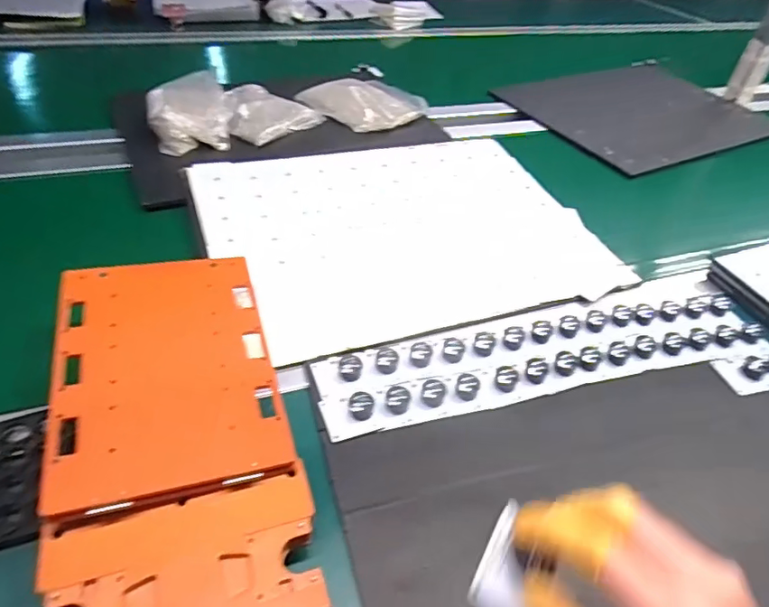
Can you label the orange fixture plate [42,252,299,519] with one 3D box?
[{"bbox_3d":[-0.177,0.045,0.434,0.157,0.027,0.230,-11,46,-17],"label":"orange fixture plate"}]

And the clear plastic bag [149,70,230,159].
[{"bbox_3d":[-0.297,-0.295,0.815,0.121,0.051,0.172,-8,45,-15],"label":"clear plastic bag"}]

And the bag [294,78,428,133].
[{"bbox_3d":[-0.039,-0.343,0.918,0.189,0.032,0.169,30,48,23],"label":"bag"}]

